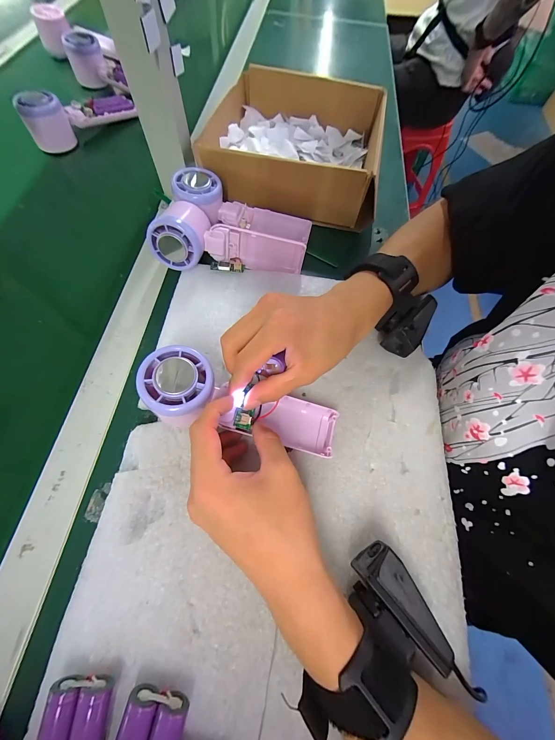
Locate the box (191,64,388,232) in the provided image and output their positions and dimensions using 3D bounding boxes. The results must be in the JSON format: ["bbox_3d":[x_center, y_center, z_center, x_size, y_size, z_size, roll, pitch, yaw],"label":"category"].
[{"bbox_3d":[0.023,-0.316,0.391,0.227,0.071,0.231,8,65,2],"label":"box"}]

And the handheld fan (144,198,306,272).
[{"bbox_3d":[-0.051,-0.144,0.313,0.164,0.053,0.061,7,65,0],"label":"handheld fan"}]

